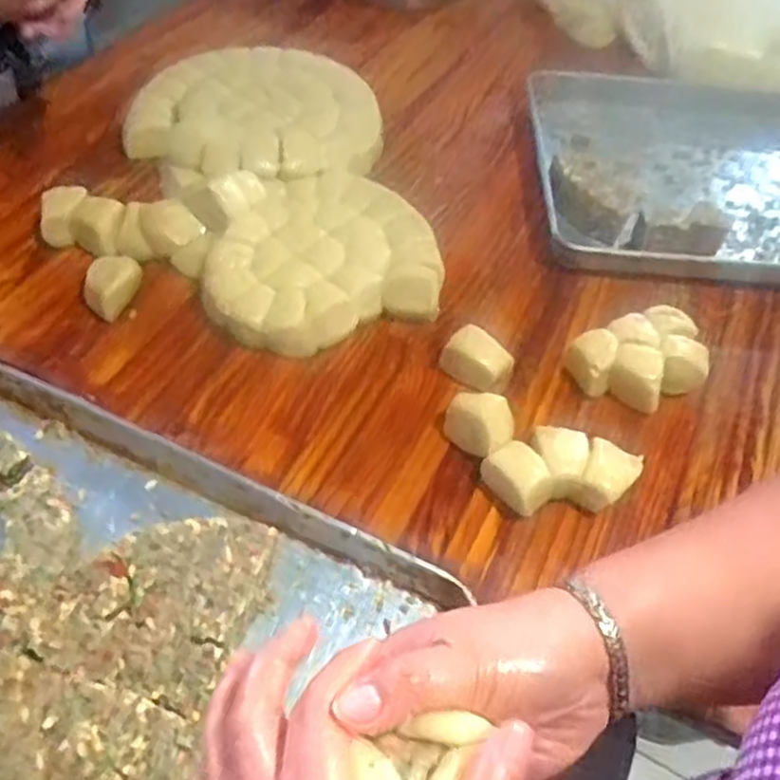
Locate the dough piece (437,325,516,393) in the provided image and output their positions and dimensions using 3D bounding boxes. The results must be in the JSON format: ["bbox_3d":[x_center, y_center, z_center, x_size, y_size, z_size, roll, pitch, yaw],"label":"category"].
[{"bbox_3d":[0.093,-0.034,0.762,0.070,0.047,0.034,33,57,19],"label":"dough piece"}]

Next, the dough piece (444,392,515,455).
[{"bbox_3d":[0.088,0.032,0.701,0.066,0.043,0.053,33,57,19],"label":"dough piece"}]

